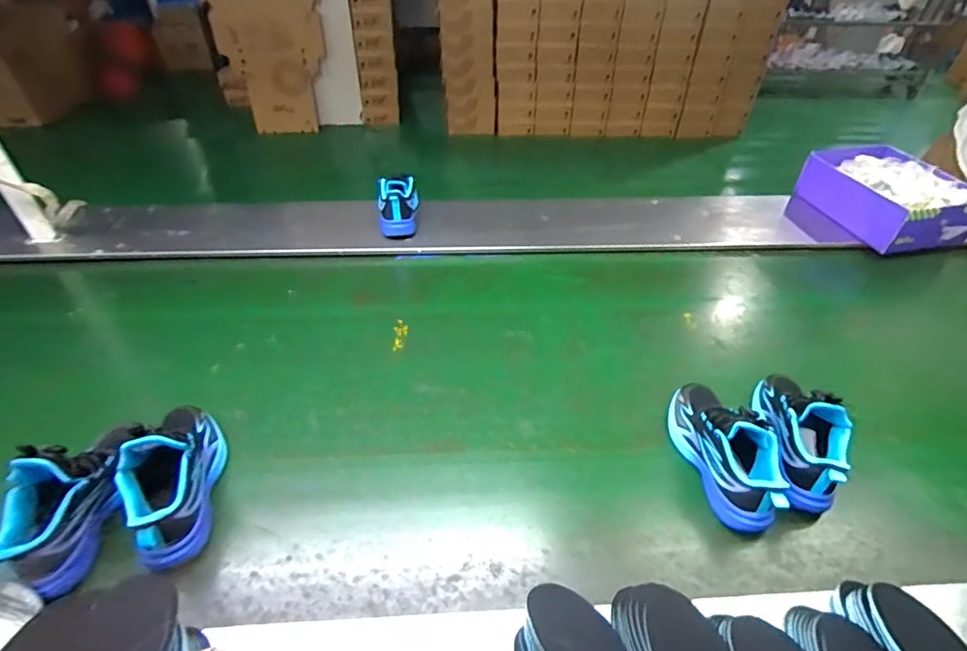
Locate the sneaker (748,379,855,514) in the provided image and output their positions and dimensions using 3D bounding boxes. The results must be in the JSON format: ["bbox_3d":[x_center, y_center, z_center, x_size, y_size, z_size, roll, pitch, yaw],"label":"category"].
[{"bbox_3d":[0.496,0.155,0.787,0.091,0.139,0.246,5,43,5],"label":"sneaker"}]

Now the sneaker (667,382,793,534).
[{"bbox_3d":[0.363,0.176,0.767,0.091,0.124,0.238,-7,43,-9],"label":"sneaker"}]

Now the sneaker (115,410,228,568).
[{"bbox_3d":[-0.425,0.202,0.695,0.087,0.156,0.235,-8,43,-10],"label":"sneaker"}]

